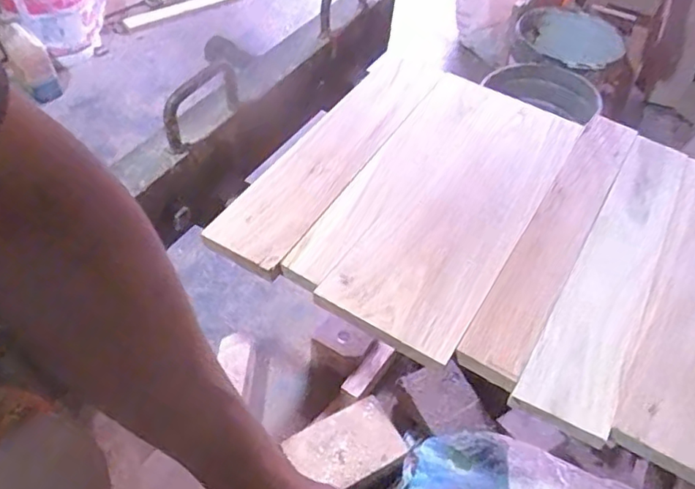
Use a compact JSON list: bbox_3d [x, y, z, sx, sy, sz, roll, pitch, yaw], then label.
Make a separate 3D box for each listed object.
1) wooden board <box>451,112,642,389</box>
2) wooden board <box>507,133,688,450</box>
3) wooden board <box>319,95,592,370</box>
[{"bbox_3d":[0.255,-0.028,0.691,0.064,0.016,0.470,25,52,20],"label":"wooden board"},{"bbox_3d":[0.311,0.011,0.656,0.081,0.020,0.476,26,52,21],"label":"wooden board"},{"bbox_3d":[0.146,-0.063,0.712,0.159,0.026,0.464,25,52,20],"label":"wooden board"}]

